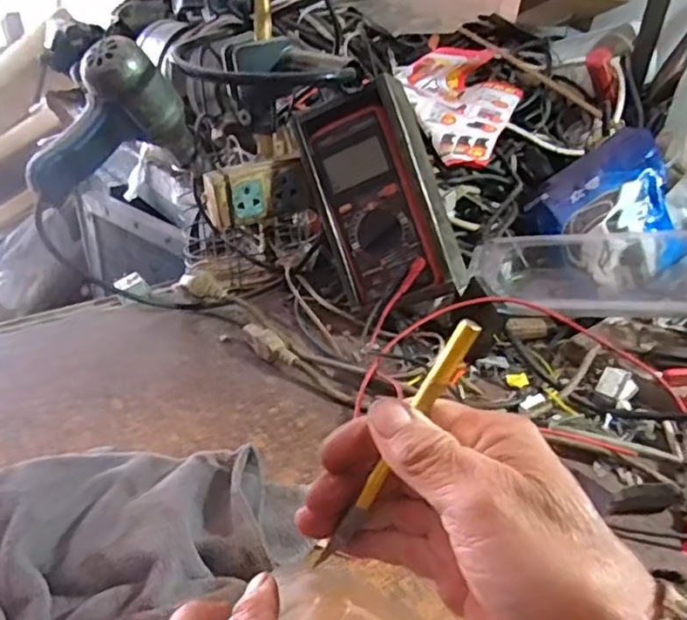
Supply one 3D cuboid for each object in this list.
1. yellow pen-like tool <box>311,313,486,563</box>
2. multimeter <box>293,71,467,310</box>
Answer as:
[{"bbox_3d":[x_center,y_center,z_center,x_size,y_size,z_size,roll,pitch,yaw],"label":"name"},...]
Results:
[{"bbox_3d":[0.021,0.061,0.275,0.010,0.136,0.005,18,24,-22],"label":"yellow pen-like tool"},{"bbox_3d":[0.034,-0.108,0.617,0.111,0.196,0.038,-17,1,27],"label":"multimeter"}]

